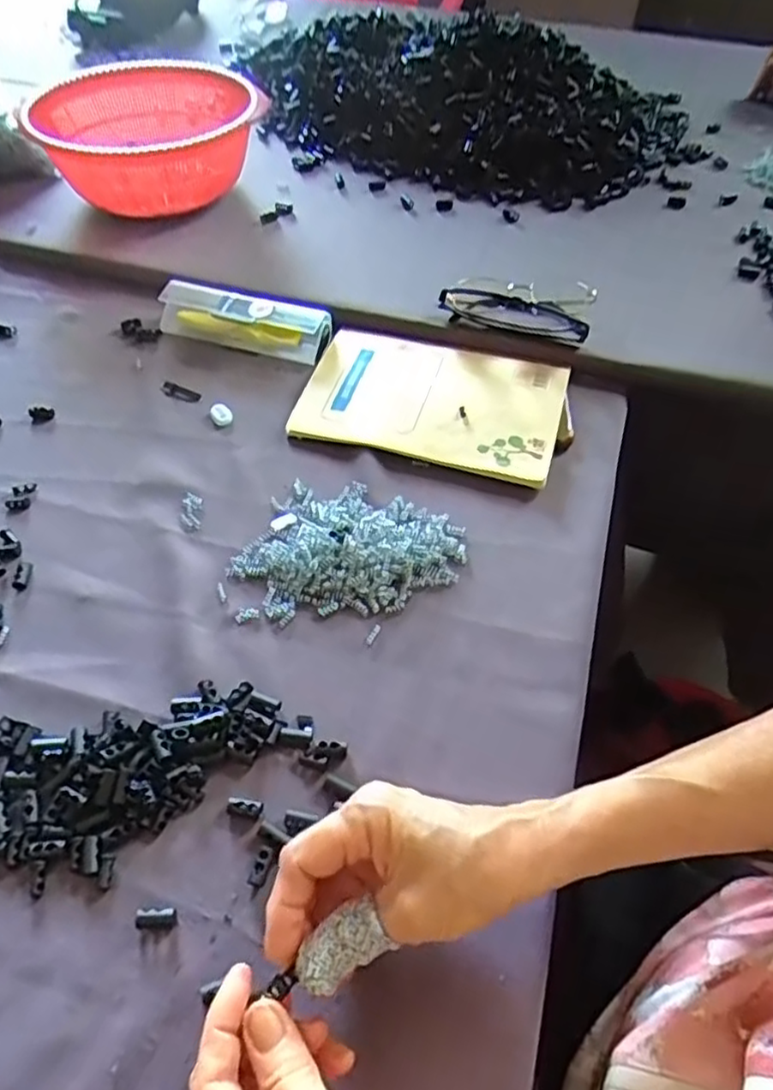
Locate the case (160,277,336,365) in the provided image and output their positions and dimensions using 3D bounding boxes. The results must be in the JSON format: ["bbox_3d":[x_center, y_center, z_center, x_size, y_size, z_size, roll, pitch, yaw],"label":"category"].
[{"bbox_3d":[-0.128,-0.204,0.602,0.154,0.032,0.042,16,55,13],"label":"case"}]

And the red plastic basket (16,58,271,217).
[{"bbox_3d":[-0.259,-0.428,0.724,0.200,0.095,0.229,14,54,12],"label":"red plastic basket"}]

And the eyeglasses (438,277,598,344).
[{"bbox_3d":[0.114,-0.210,0.589,0.126,0.033,0.059,14,55,12],"label":"eyeglasses"}]

